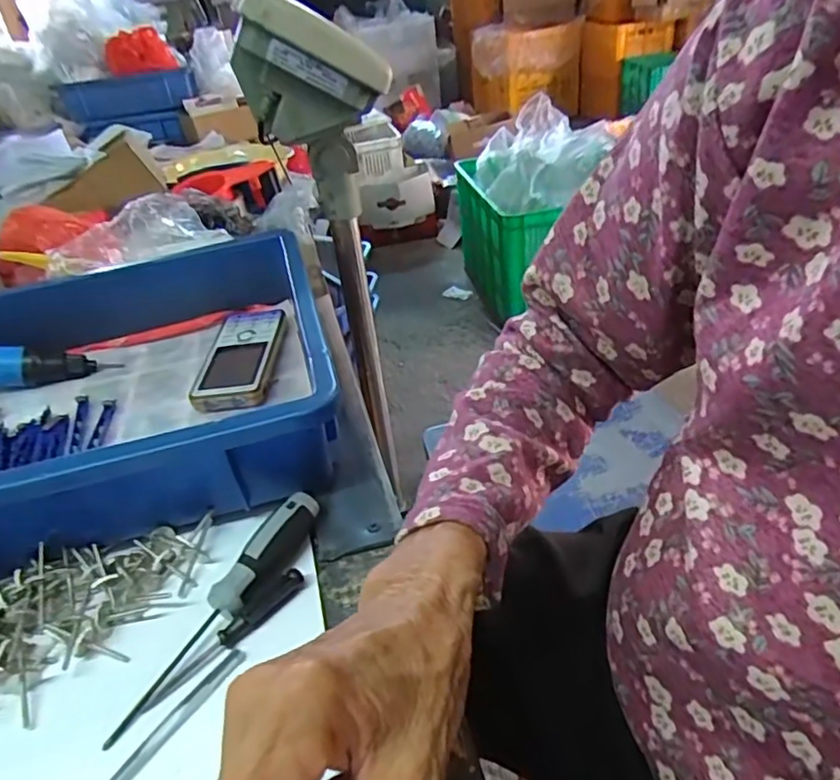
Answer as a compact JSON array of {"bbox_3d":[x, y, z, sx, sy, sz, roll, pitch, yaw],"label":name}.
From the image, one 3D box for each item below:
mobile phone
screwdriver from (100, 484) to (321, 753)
[{"bbox_3d":[-0.149,-0.028,0.504,0.063,0.021,0.128,-8,35,0],"label":"mobile phone"},{"bbox_3d":[-0.102,0.108,0.316,0.023,0.022,0.143,17,42,32],"label":"screwdriver"}]

